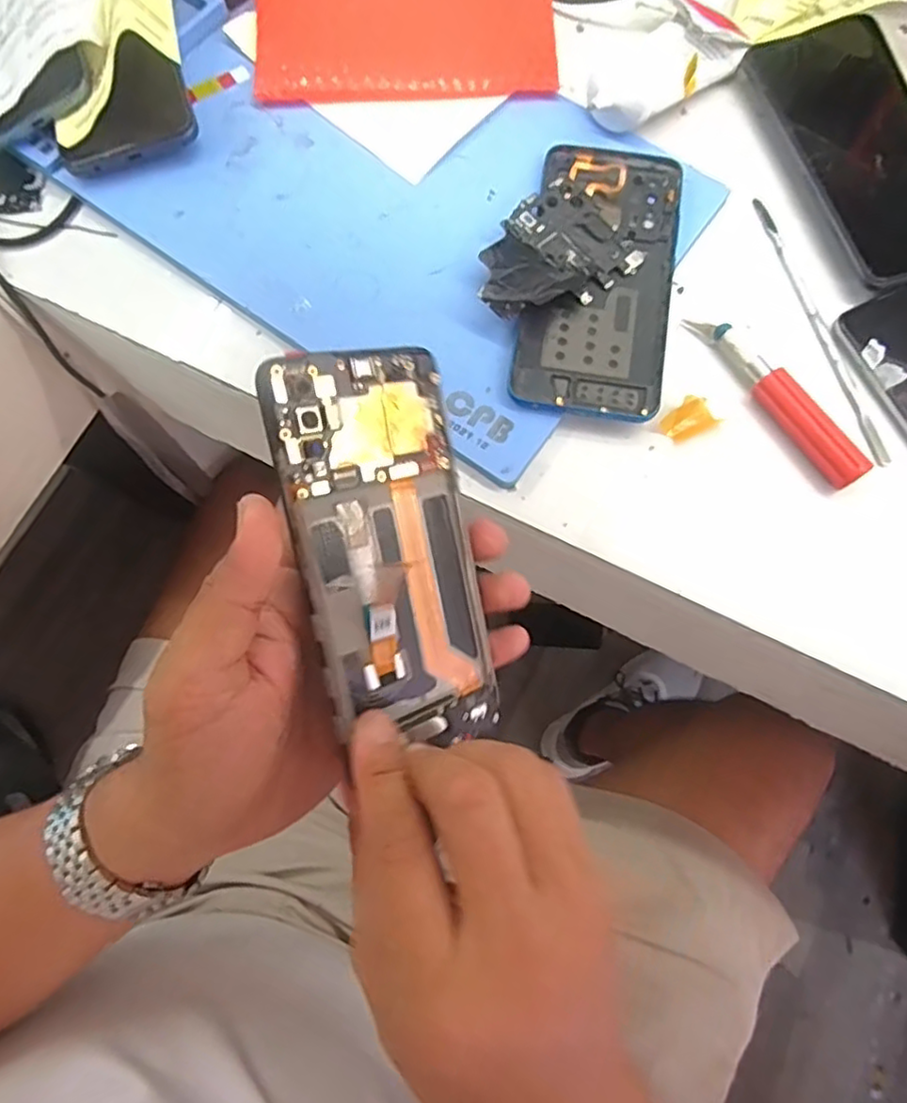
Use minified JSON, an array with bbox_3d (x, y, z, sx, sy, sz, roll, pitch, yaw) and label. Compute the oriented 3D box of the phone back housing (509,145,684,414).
[{"bbox_3d":[0.079,-0.149,0.343,0.075,0.012,0.166,10,79,2],"label":"phone back housing"}]

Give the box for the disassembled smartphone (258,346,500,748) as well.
[{"bbox_3d":[-0.022,0.002,0.243,0.071,0.010,0.150,-18,103,-36],"label":"disassembled smartphone"}]

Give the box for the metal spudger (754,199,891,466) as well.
[{"bbox_3d":[0.196,-0.123,0.343,0.012,0.004,0.167,-17,79,-4],"label":"metal spudger"}]

